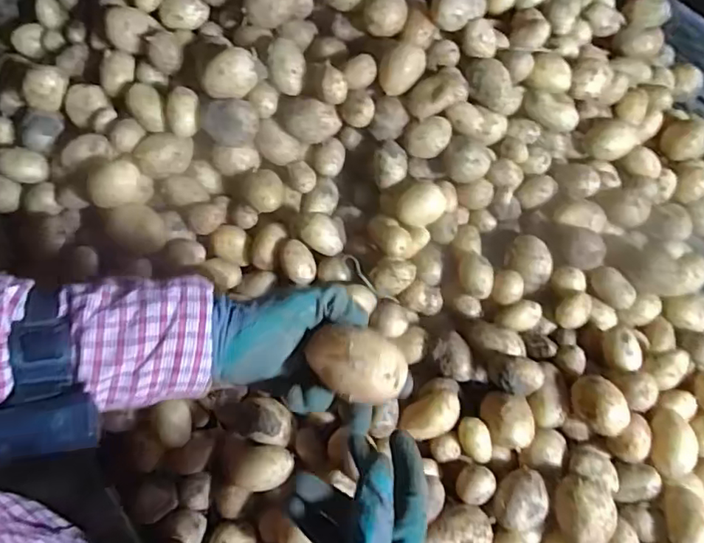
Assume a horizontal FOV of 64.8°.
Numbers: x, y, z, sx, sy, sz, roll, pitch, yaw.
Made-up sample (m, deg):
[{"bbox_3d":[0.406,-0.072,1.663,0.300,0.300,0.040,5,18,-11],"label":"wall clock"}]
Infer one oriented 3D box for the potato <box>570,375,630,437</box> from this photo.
[{"bbox_3d":[0.228,0.124,0.512,0.037,0.038,0.054,-29,66,-14],"label":"potato"}]

